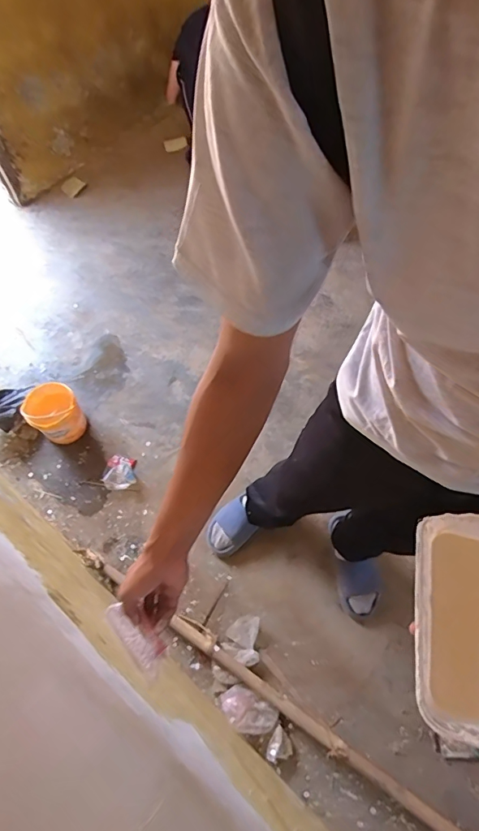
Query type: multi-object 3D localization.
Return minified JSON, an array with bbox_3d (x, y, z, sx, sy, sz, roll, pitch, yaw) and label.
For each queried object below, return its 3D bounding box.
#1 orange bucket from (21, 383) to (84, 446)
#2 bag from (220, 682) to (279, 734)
[{"bbox_3d":[-0.601,-0.003,1.489,0.142,0.181,0.156,-1,64,2],"label":"orange bucket"},{"bbox_3d":[0.021,0.750,1.151,0.144,0.040,0.086,28,68,15],"label":"bag"}]

